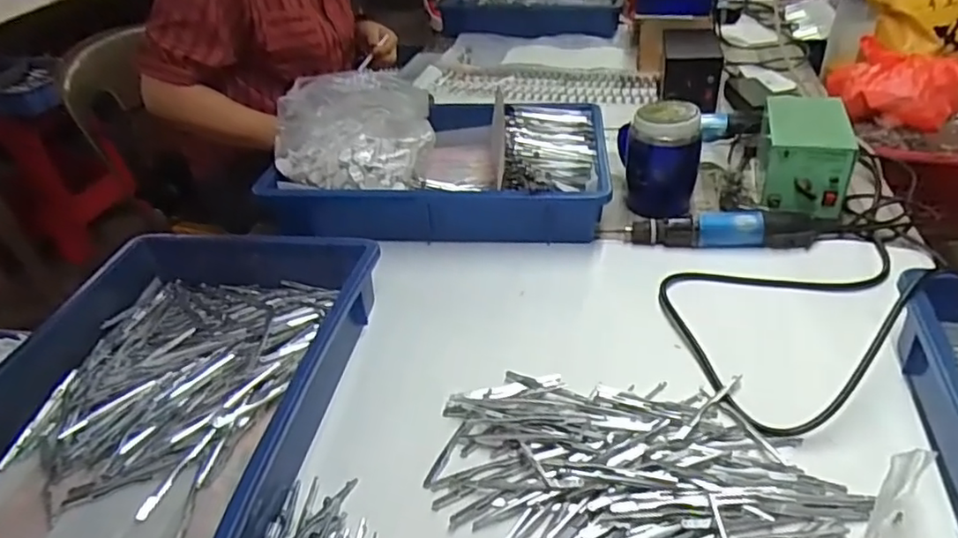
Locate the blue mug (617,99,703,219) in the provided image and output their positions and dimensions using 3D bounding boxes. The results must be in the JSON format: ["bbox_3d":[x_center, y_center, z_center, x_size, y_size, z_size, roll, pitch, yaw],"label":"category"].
[{"bbox_3d":[0.228,-0.147,0.791,0.086,0.130,0.106,-3,35,2],"label":"blue mug"}]

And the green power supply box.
[{"bbox_3d":[0.402,-0.138,0.782,0.096,0.101,0.132,7,37,15],"label":"green power supply box"}]

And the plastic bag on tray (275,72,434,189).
[{"bbox_3d":[-0.160,-0.184,0.798,0.194,0.116,0.161,-6,35,-2],"label":"plastic bag on tray"}]

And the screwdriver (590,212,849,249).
[{"bbox_3d":[0.280,-0.048,0.730,0.265,0.041,0.037,4,36,12],"label":"screwdriver"}]

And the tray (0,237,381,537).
[{"bbox_3d":[-0.270,0.103,0.528,0.303,0.062,0.430,3,36,11],"label":"tray"}]

